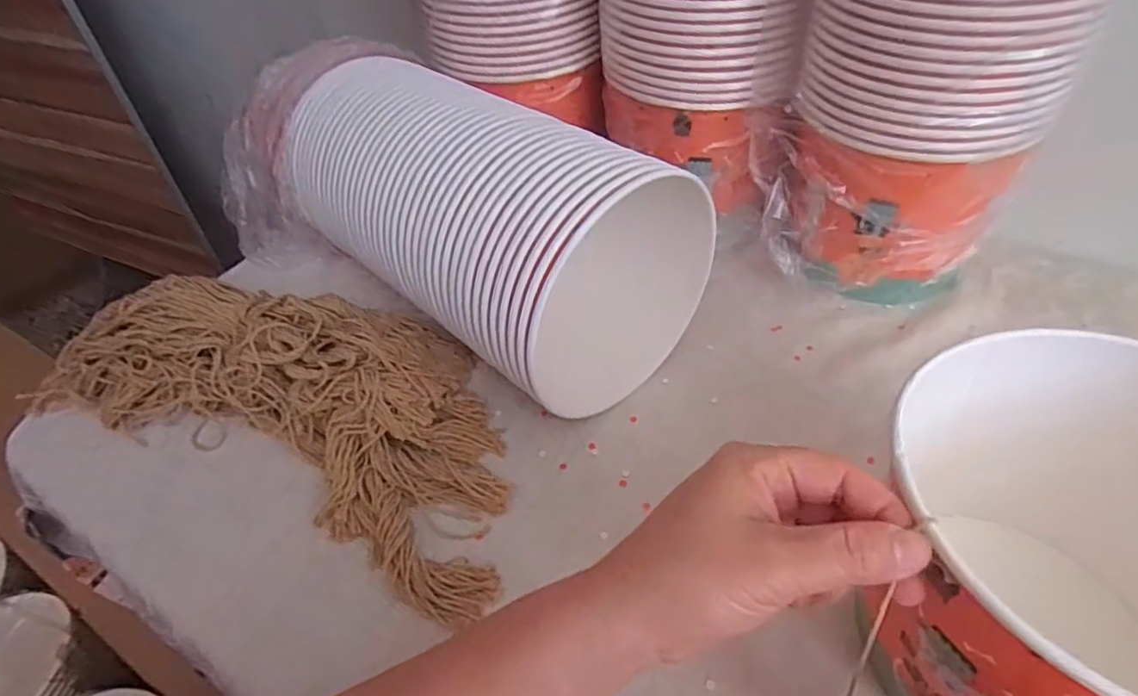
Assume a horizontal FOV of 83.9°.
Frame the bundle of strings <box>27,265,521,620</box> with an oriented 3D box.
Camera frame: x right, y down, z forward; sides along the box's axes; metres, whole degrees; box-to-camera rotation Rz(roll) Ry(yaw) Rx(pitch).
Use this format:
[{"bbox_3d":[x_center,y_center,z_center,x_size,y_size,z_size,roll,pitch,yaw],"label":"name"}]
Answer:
[{"bbox_3d":[-0.177,0.024,0.432,0.373,0.058,0.171,19,50,24],"label":"bundle of strings"}]

